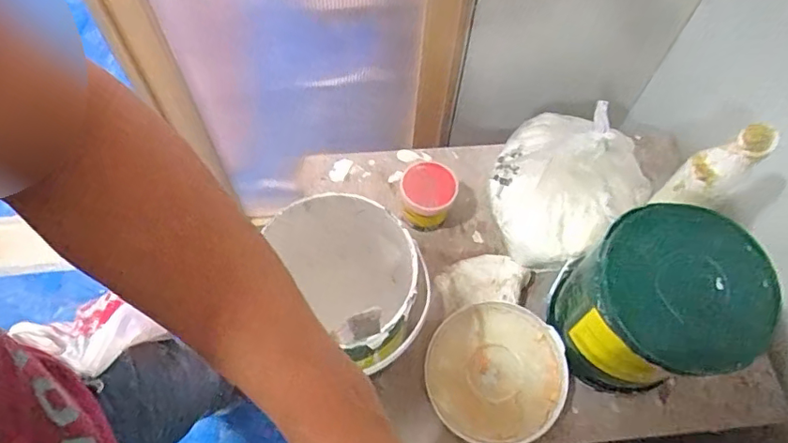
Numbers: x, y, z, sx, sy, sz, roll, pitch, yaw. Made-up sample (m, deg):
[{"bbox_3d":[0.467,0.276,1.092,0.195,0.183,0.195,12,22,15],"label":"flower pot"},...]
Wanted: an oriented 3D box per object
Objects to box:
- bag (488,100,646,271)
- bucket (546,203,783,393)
[{"bbox_3d":[0.236,-0.065,0.741,0.195,0.160,0.222,32,66,14],"label":"bag"},{"bbox_3d":[0.291,0.098,0.626,0.161,0.211,0.151,1,62,-2],"label":"bucket"}]

